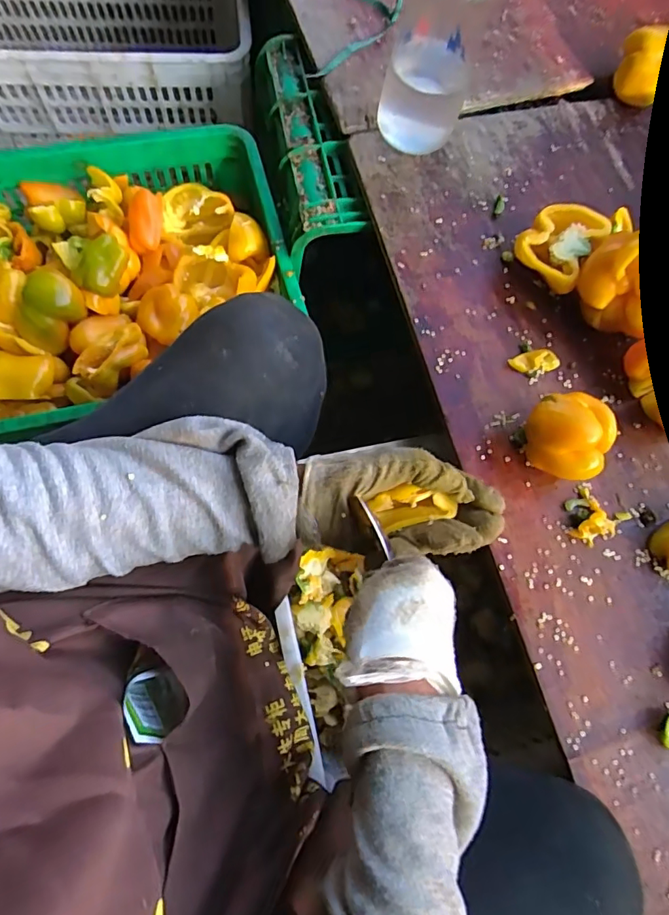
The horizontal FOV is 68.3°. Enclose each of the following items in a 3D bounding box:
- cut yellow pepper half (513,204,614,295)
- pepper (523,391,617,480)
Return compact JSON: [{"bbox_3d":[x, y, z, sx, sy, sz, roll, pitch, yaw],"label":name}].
[{"bbox_3d":[0.237,-0.226,0.536,0.075,0.056,0.089,33,73,5],"label":"cut yellow pepper half"},{"bbox_3d":[0.219,-0.021,0.474,0.076,0.076,0.072,1,73,-5],"label":"pepper"}]

